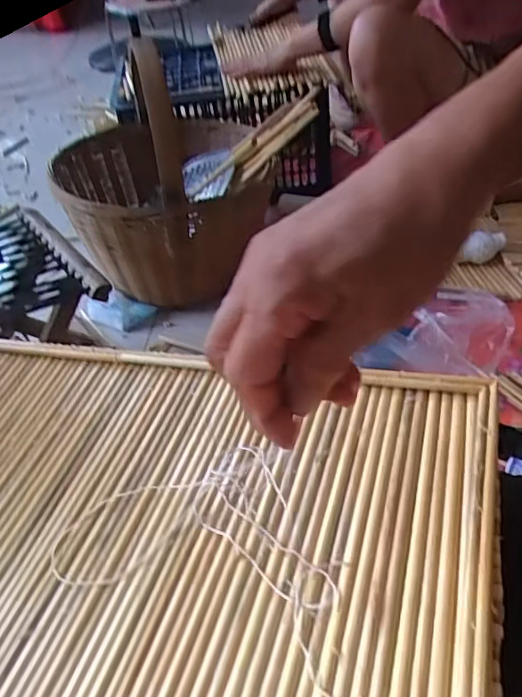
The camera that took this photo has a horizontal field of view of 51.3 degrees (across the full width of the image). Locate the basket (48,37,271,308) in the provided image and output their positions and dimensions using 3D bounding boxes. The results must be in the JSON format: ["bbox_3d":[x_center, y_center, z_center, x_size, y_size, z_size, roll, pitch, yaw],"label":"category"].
[{"bbox_3d":[-0.180,-0.332,0.960,0.338,0.388,0.379,-10,46,-6],"label":"basket"}]

